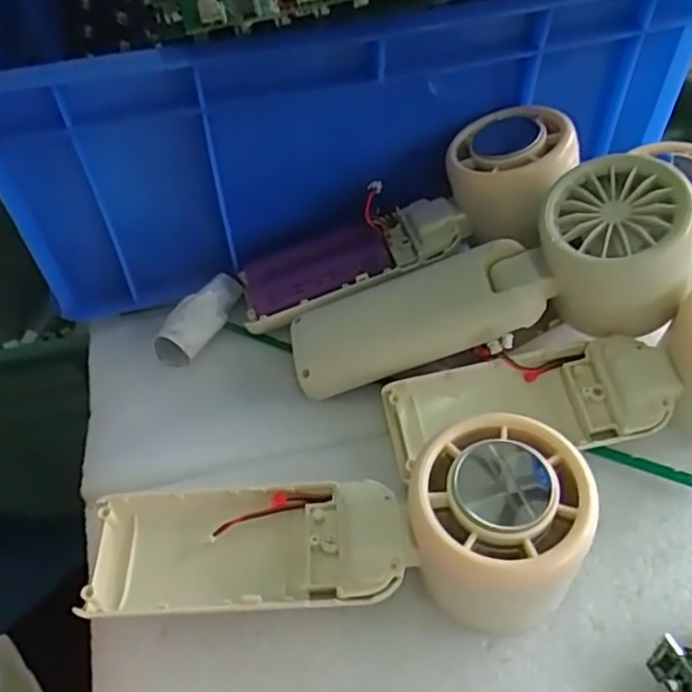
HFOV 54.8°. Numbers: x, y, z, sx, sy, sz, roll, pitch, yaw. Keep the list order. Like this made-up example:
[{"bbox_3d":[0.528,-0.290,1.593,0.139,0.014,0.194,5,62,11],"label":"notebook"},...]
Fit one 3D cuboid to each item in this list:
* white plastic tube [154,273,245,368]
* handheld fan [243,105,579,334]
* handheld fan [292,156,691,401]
[{"bbox_3d":[-0.067,-0.014,0.313,0.017,0.020,0.052,23,53,18],"label":"white plastic tube"},{"bbox_3d":[0.027,-0.054,0.304,0.157,0.035,0.055,-27,54,9],"label":"handheld fan"},{"bbox_3d":[0.057,-0.020,0.277,0.158,0.050,0.047,-19,50,19],"label":"handheld fan"}]

